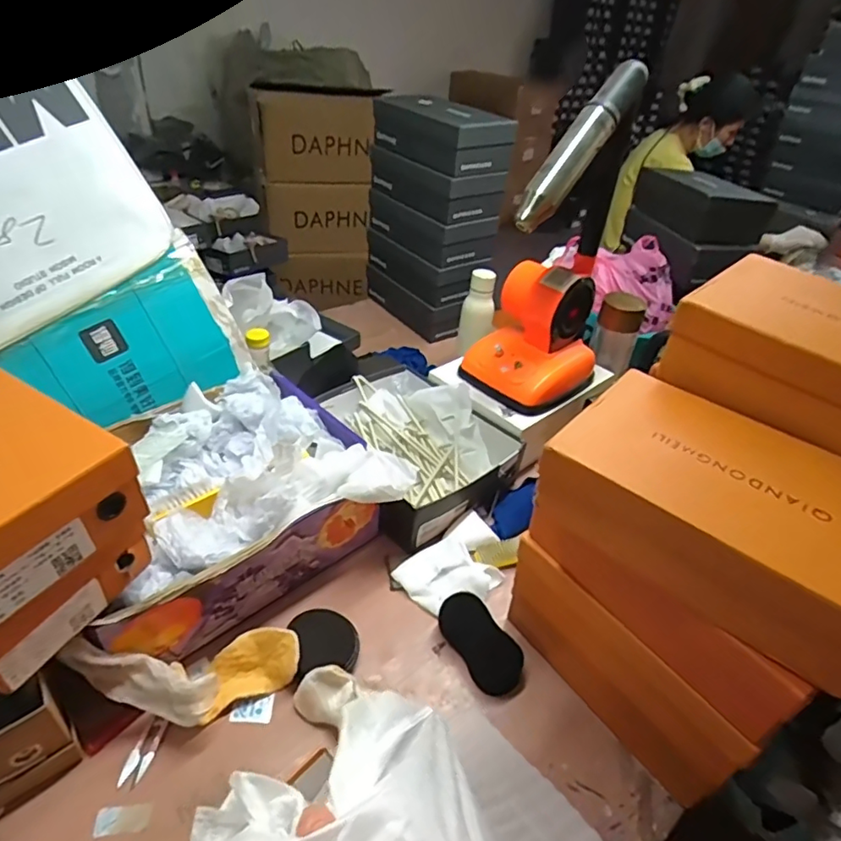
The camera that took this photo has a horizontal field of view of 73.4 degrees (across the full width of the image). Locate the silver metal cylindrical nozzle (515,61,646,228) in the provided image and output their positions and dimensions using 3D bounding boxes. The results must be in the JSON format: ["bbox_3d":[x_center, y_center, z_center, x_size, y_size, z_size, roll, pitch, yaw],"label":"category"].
[{"bbox_3d":[0.220,-0.386,0.794,0.055,0.271,0.053,37,3,34],"label":"silver metal cylindrical nozzle"}]

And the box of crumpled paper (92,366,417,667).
[{"bbox_3d":[-0.267,0.101,0.791,0.367,0.152,0.329,-22,46,-32],"label":"box of crumpled paper"}]

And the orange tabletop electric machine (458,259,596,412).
[{"bbox_3d":[0.201,-0.157,0.997,0.179,0.200,0.188,32,45,30],"label":"orange tabletop electric machine"}]

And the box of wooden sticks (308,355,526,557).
[{"bbox_3d":[-0.038,0.036,0.976,0.275,0.098,0.355,-25,48,-34],"label":"box of wooden sticks"}]

